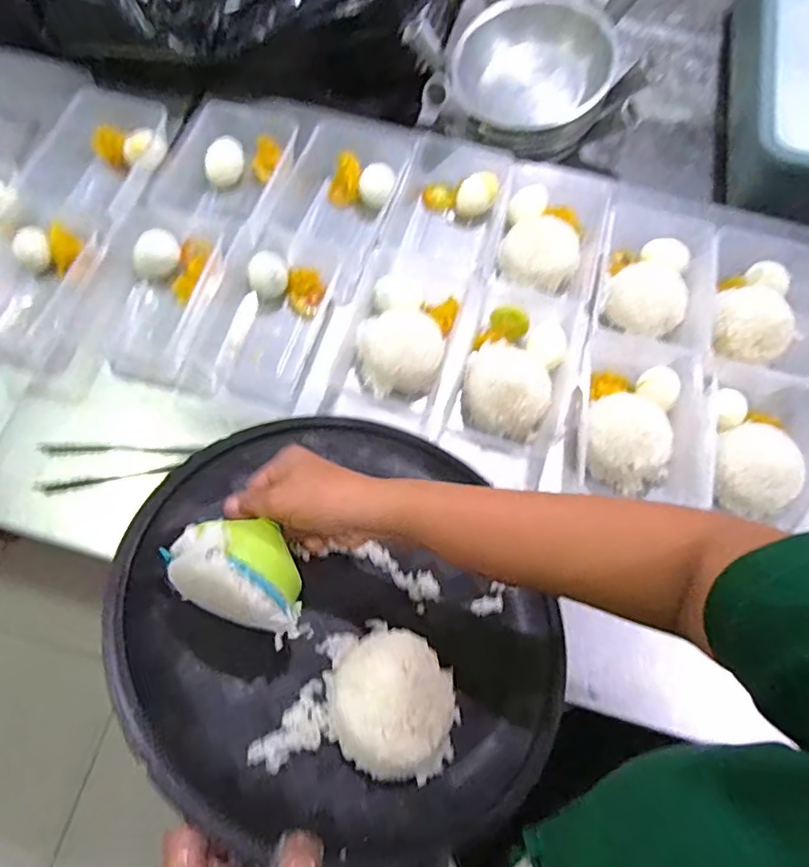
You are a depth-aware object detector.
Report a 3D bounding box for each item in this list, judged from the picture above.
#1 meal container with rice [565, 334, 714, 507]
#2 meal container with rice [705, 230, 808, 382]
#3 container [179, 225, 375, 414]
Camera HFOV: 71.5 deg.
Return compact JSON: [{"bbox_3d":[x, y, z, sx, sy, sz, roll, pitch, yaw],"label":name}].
[{"bbox_3d":[0.237,-0.026,0.559,0.136,0.053,0.166,6,69,5],"label":"meal container with rice"},{"bbox_3d":[0.384,-0.136,0.615,0.117,0.045,0.173,11,71,7],"label":"meal container with rice"},{"bbox_3d":[-0.135,-0.142,0.605,0.140,0.053,0.246,22,71,11],"label":"container"}]

